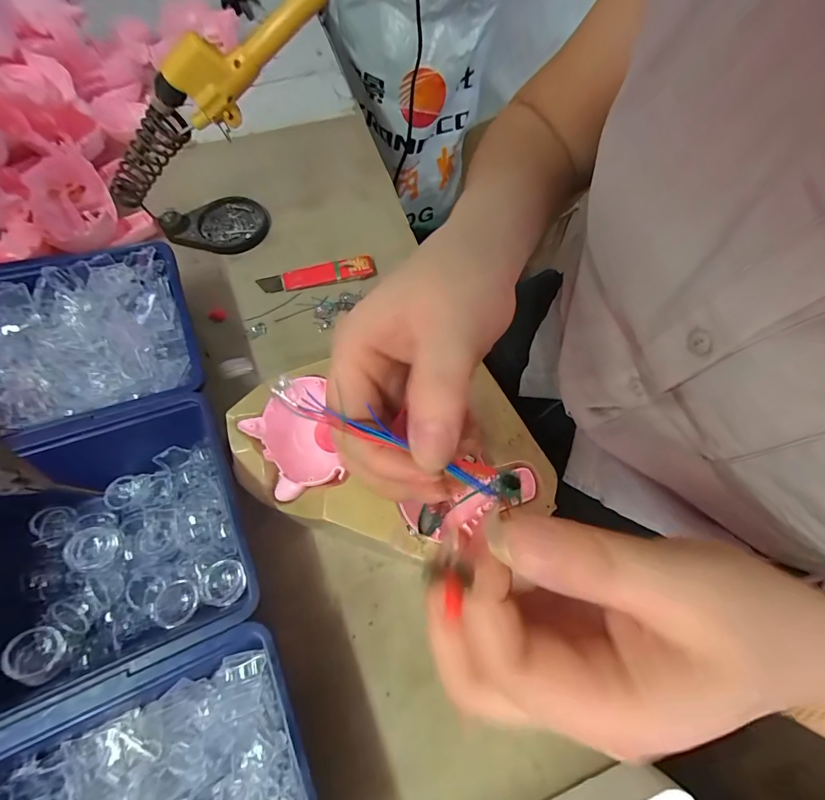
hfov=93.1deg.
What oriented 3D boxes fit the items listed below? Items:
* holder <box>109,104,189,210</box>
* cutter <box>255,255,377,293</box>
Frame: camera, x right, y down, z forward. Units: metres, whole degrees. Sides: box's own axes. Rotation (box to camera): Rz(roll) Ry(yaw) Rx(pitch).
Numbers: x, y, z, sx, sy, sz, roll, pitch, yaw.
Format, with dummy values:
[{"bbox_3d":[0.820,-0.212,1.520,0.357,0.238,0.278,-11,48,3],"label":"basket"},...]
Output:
[{"bbox_3d":[-0.223,-0.199,0.325,0.099,0.027,0.028,-27,57,29],"label":"holder"},{"bbox_3d":[-0.088,-0.115,0.362,0.106,0.006,0.022,-11,79,-1],"label":"cutter"}]

